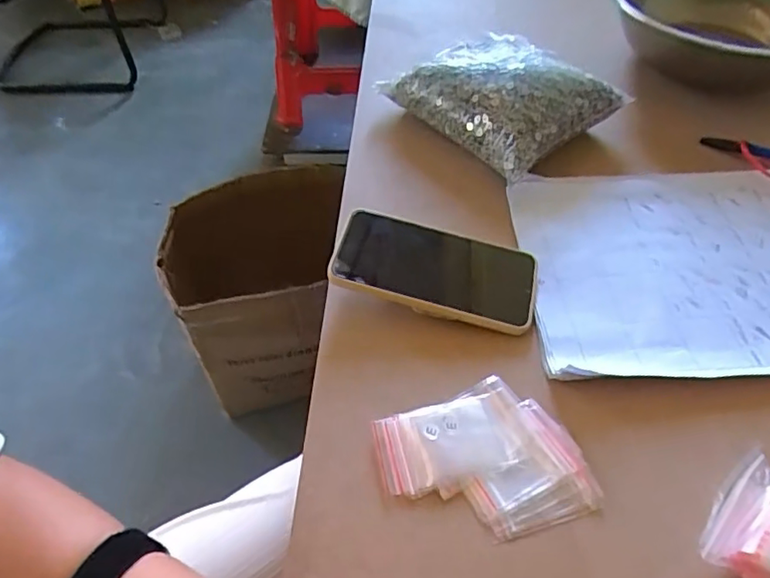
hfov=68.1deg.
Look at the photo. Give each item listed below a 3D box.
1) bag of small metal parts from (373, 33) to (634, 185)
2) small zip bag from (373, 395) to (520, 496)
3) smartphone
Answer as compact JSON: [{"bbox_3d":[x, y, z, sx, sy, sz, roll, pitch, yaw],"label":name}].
[{"bbox_3d":[0.112,-0.201,0.573,0.150,0.066,0.195,-34,58,-22],"label":"bag of small metal parts"},{"bbox_3d":[0.038,0.102,0.377,0.086,0.004,0.052,-13,52,-7],"label":"small zip bag"},{"bbox_3d":[0.040,-0.016,0.448,0.156,0.008,0.077,15,59,4],"label":"smartphone"}]

